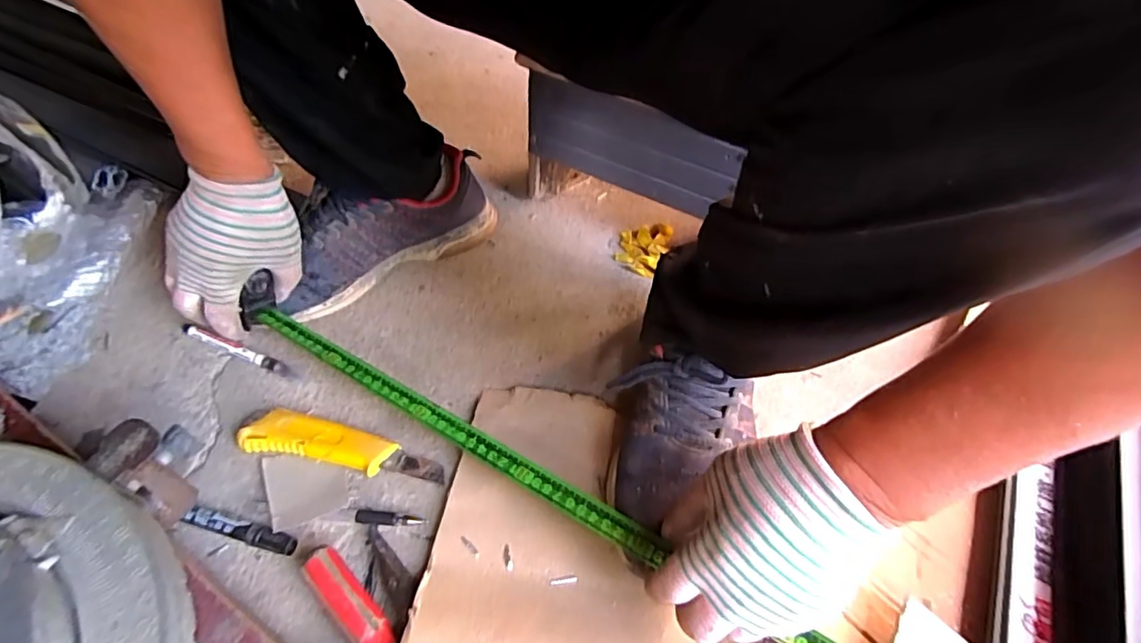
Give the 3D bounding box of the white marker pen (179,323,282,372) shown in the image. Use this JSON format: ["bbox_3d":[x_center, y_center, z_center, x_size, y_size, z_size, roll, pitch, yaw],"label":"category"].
[{"bbox_3d":[-0.316,0.024,0.531,0.120,0.014,0.016,18,48,14],"label":"white marker pen"}]

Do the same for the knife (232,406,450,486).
[{"bbox_3d":[-0.187,0.102,0.458,0.172,0.019,0.034,10,47,8],"label":"knife"}]

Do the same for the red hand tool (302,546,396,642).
[{"bbox_3d":[-0.144,0.186,0.370,0.083,0.023,0.023,35,54,28],"label":"red hand tool"}]

